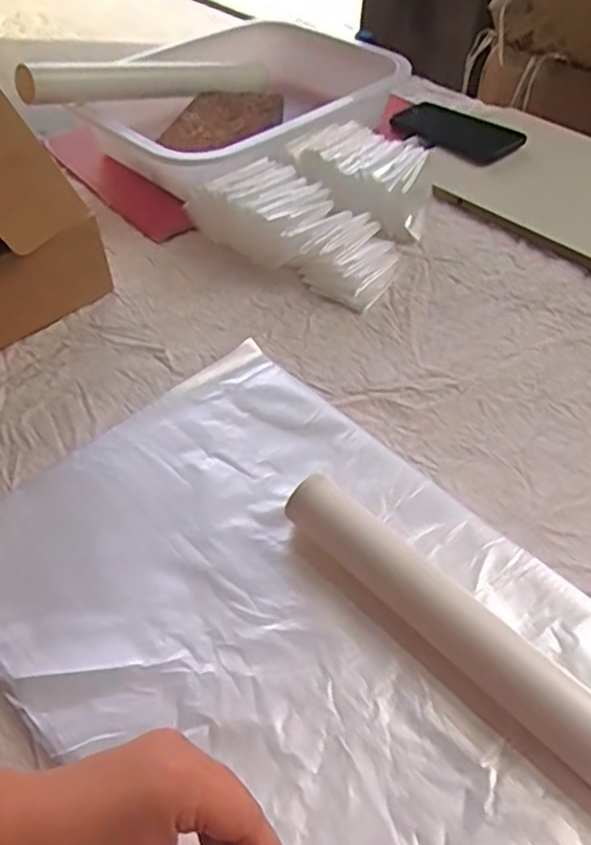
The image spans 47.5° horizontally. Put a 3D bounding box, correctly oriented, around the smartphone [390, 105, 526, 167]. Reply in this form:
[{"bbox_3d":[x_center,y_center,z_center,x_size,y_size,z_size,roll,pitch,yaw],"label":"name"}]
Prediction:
[{"bbox_3d":[0.200,-0.367,0.852,0.157,0.012,0.073,34,70,24],"label":"smartphone"}]

